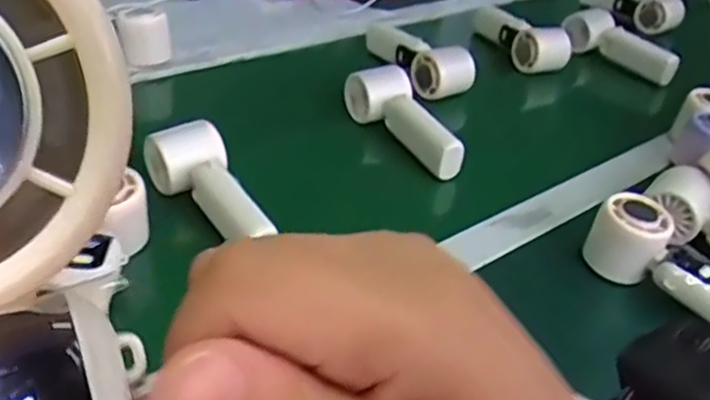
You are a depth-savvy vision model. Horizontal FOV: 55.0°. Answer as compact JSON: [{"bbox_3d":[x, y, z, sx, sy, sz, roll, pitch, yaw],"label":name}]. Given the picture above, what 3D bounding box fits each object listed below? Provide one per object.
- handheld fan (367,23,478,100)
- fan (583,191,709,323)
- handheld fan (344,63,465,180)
[{"bbox_3d":[0.078,-0.181,0.862,0.056,0.065,0.175,-10,38,-23],"label":"handheld fan"},{"bbox_3d":[0.262,0.060,0.532,0.166,0.067,0.049,30,41,29],"label":"fan"},{"bbox_3d":[0.052,-0.086,0.707,0.050,0.054,0.168,-13,40,-27],"label":"handheld fan"}]

